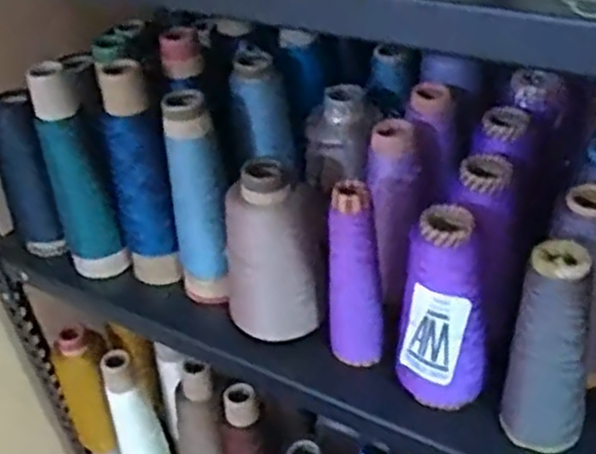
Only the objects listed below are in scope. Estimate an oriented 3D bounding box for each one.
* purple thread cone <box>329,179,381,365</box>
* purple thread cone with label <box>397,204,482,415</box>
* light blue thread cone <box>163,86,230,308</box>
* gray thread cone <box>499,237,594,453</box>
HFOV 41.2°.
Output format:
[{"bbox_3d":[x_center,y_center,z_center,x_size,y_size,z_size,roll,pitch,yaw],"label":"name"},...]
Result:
[{"bbox_3d":[0.045,0.042,0.669,0.042,0.172,0.037,-5,38,3],"label":"purple thread cone"},{"bbox_3d":[0.113,0.067,0.628,0.074,0.164,0.058,-2,38,7],"label":"purple thread cone with label"},{"bbox_3d":[-0.092,-0.015,0.737,0.057,0.211,0.057,-14,38,-9],"label":"light blue thread cone"},{"bbox_3d":[0.189,0.089,0.592,0.061,0.169,0.058,5,39,15],"label":"gray thread cone"}]

